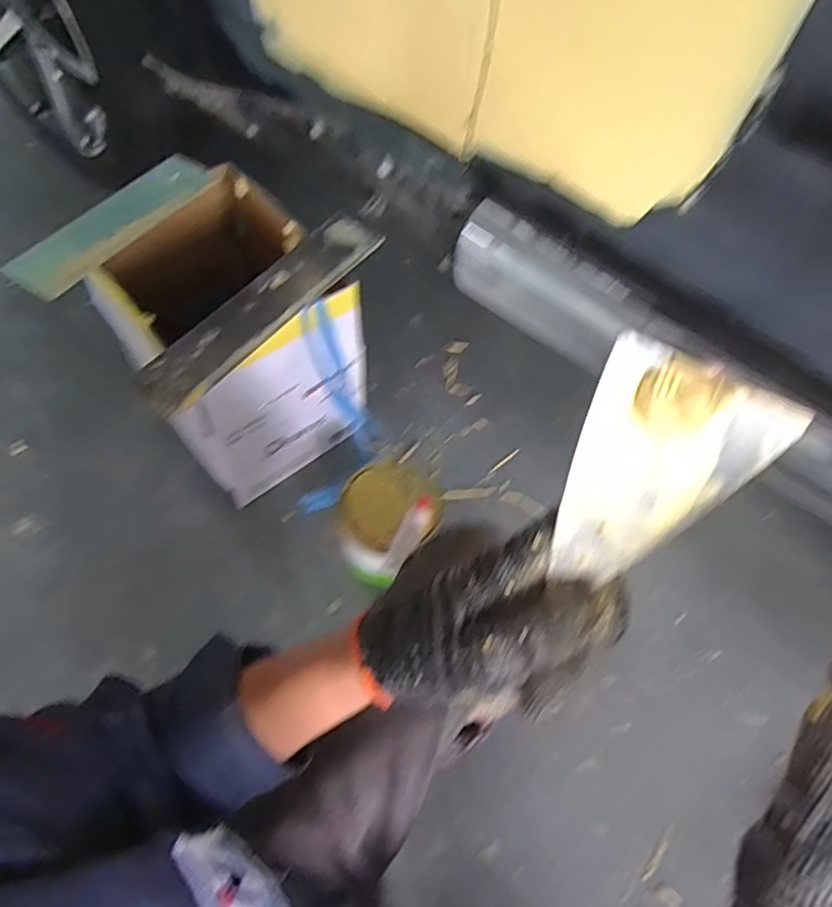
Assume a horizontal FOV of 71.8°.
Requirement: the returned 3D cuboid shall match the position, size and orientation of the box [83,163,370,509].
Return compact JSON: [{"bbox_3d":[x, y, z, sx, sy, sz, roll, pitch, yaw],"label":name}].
[{"bbox_3d":[-0.285,-0.169,0.945,0.297,0.358,0.338,-36,68,-21],"label":"box"}]

